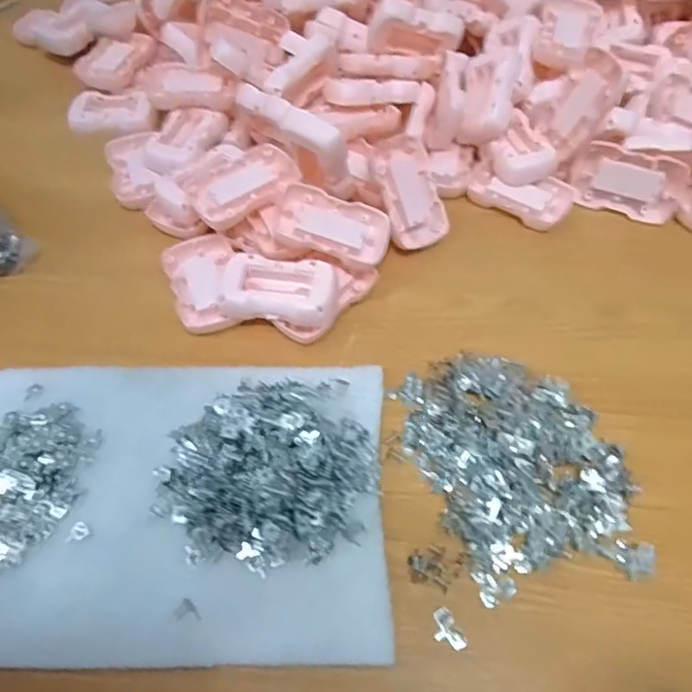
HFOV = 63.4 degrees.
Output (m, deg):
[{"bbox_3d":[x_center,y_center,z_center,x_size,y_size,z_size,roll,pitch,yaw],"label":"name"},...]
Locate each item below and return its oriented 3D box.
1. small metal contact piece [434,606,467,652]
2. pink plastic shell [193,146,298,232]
[{"bbox_3d":[0.057,0.159,0.313,0.014,0.004,0.023,-26,60,-15],"label":"small metal contact piece"},{"bbox_3d":[-0.082,-0.130,0.455,0.089,0.015,0.051,-39,64,-21],"label":"pink plastic shell"}]

